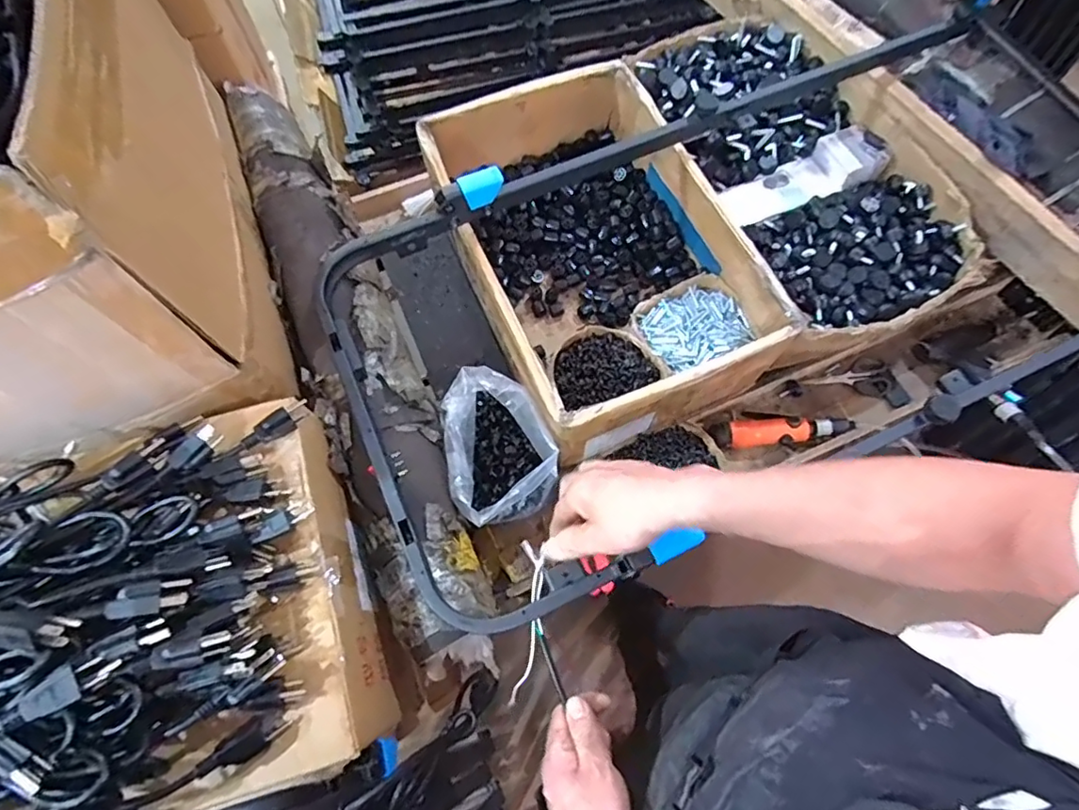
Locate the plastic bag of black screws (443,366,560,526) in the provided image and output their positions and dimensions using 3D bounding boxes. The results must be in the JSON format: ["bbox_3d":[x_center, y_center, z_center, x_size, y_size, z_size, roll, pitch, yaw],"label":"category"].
[{"bbox_3d":[-0.046,0.053,0.706,0.125,0.086,0.181,-5,69,-1],"label":"plastic bag of black screws"}]

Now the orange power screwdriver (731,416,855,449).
[{"bbox_3d":[0.377,0.040,0.848,0.173,0.035,0.041,-2,69,0],"label":"orange power screwdriver"}]

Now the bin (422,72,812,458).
[{"bbox_3d":[0.079,-0.227,0.844,0.356,0.174,0.542,-21,70,-7],"label":"bin"}]

